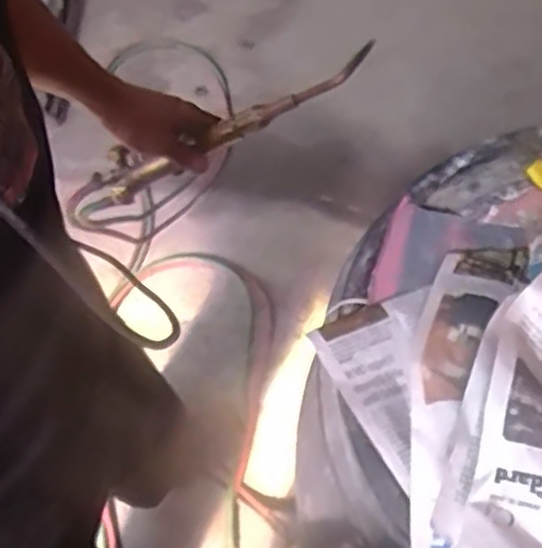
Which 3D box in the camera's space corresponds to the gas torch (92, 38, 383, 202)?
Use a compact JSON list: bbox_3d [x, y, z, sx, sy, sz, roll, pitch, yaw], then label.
[{"bbox_3d":[-0.059,-0.142,0.773,0.352,0.044,0.042,-19,56,28],"label":"gas torch"}]

